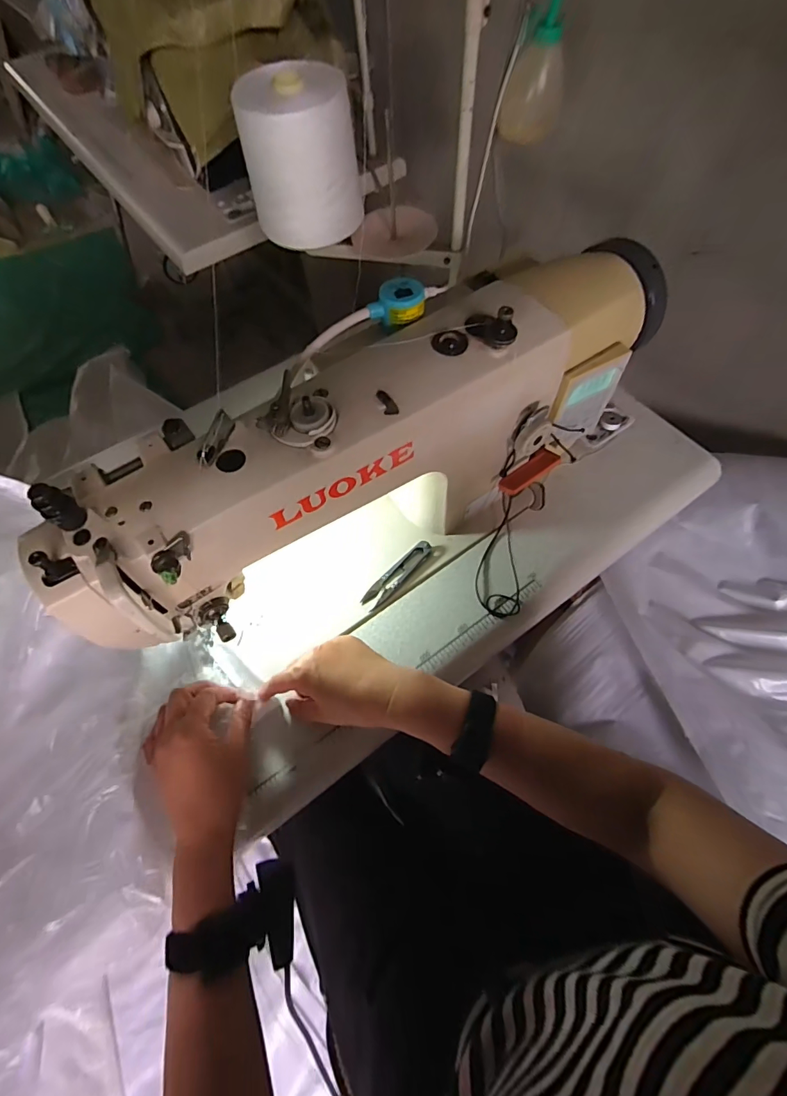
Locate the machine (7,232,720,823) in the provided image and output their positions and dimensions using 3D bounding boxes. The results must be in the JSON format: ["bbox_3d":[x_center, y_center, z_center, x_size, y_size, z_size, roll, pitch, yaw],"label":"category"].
[{"bbox_3d":[0.063,-0.067,0.448,0.631,0.245,0.272,-33,66,-14],"label":"machine"}]

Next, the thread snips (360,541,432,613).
[{"bbox_3d":[0.004,0.028,0.507,0.021,0.008,0.100,38,70,20],"label":"thread snips"}]

